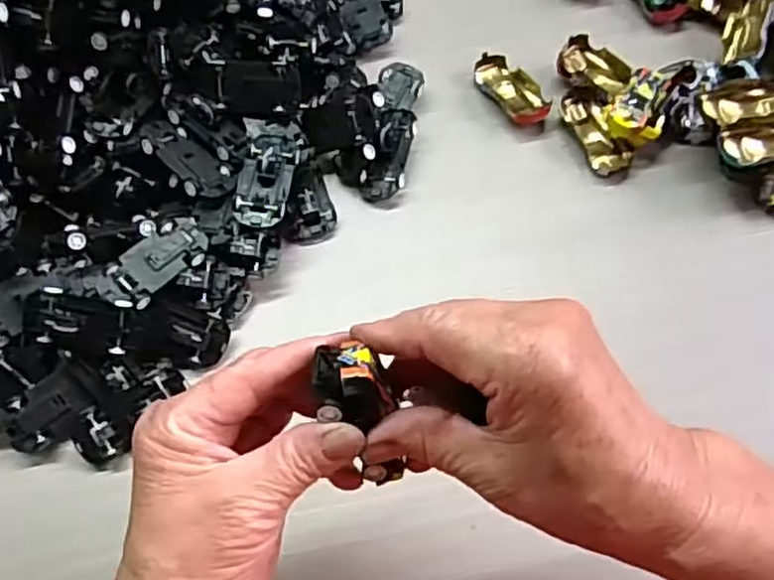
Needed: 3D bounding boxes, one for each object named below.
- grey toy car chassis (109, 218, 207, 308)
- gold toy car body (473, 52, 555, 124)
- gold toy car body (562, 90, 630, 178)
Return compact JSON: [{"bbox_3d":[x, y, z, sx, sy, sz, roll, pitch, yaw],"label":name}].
[{"bbox_3d":[-0.129,-0.015,0.404,0.031,0.011,0.061,41,71,19],"label":"grey toy car chassis"},{"bbox_3d":[0.085,-0.137,0.493,0.030,0.013,0.062,-30,67,-13],"label":"gold toy car body"},{"bbox_3d":[0.138,-0.103,0.473,0.026,0.014,0.063,-19,65,-8],"label":"gold toy car body"}]

